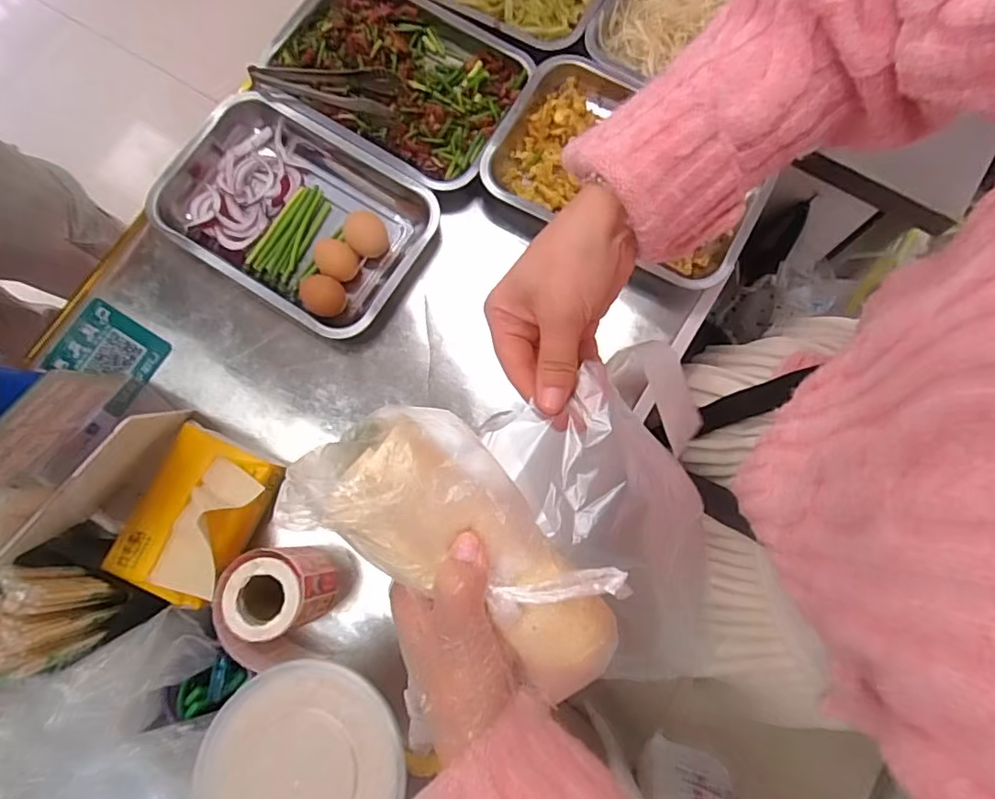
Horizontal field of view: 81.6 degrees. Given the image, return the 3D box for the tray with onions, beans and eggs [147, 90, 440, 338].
[{"bbox_3d":[-0.234,-0.212,0.666,0.309,0.051,0.206,31,81,7],"label":"tray with onions, beans and eggs"}]

